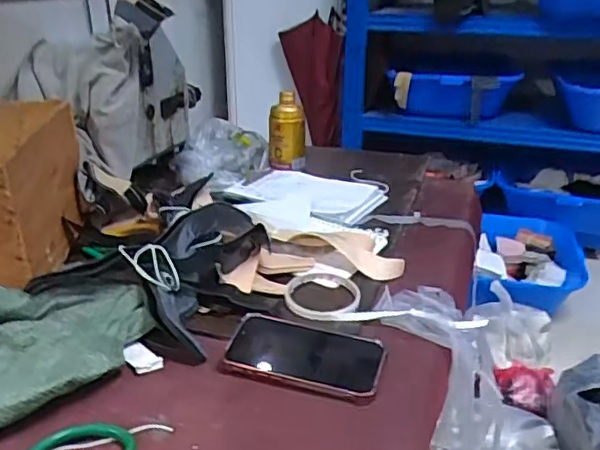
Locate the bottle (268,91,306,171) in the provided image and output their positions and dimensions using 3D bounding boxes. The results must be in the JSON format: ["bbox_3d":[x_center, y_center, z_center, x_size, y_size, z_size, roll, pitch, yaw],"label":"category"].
[{"bbox_3d":[-0.023,-0.168,1.054,0.065,0.116,0.063,-1,25,-2],"label":"bottle"}]

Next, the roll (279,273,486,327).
[{"bbox_3d":[0.092,0.087,0.677,0.218,0.024,0.093,2,25,4],"label":"roll"}]

